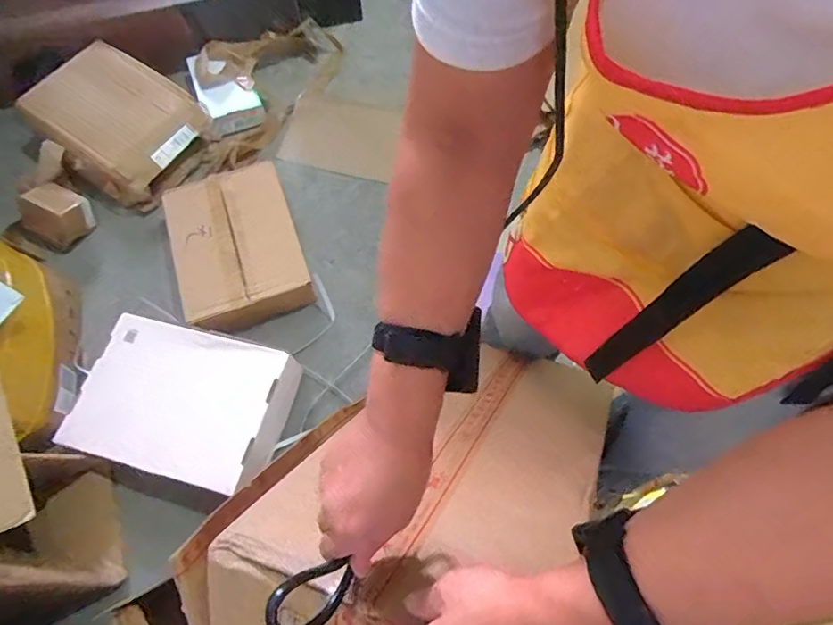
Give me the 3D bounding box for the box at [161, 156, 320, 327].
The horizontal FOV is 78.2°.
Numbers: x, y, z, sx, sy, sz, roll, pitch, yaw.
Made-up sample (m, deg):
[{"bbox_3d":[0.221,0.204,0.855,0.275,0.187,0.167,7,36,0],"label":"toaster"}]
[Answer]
[{"bbox_3d":[-0.402,-0.156,1.162,0.279,0.088,0.389,-20,67,-7],"label":"box"}]

